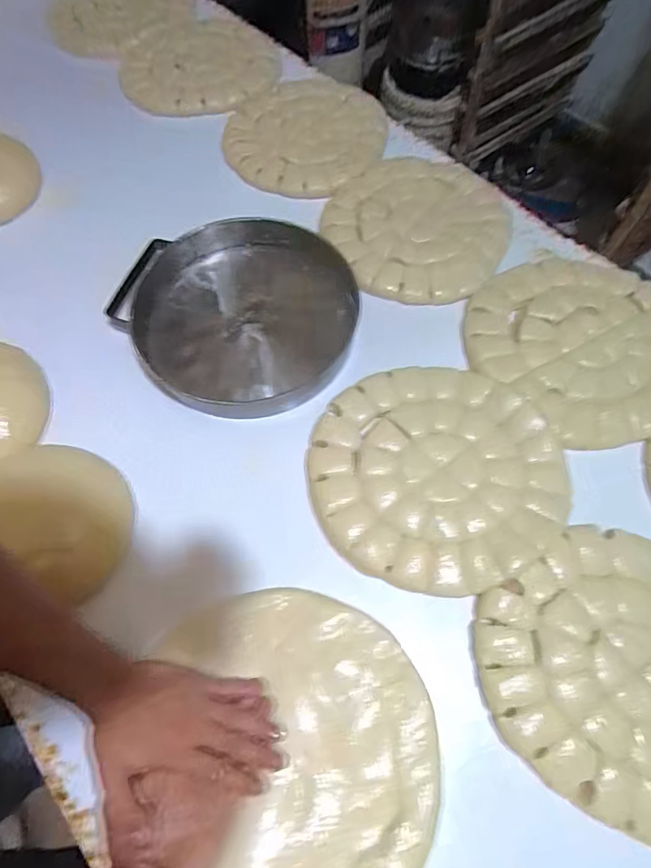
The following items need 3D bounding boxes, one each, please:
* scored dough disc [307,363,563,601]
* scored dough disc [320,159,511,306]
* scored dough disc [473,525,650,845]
[{"bbox_3d":[0.137,0.045,0.569,0.300,0.013,0.280,-1,65,3],"label":"scored dough disc"},{"bbox_3d":[0.149,-0.335,0.736,0.298,0.033,0.289,-33,71,-13],"label":"scored dough disc"},{"bbox_3d":[0.328,0.250,0.479,0.315,0.026,0.271,29,70,11],"label":"scored dough disc"}]

